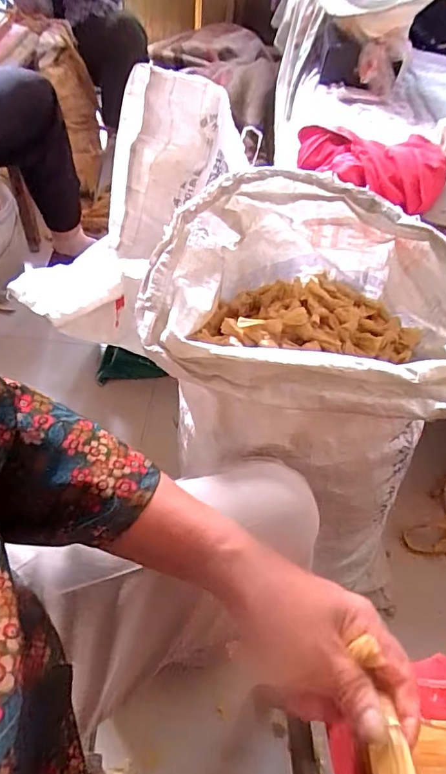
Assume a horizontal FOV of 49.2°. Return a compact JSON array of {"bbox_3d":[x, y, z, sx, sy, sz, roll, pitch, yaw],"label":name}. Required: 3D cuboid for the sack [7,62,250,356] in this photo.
[{"bbox_3d":[-0.142,-0.268,0.738,0.218,0.244,0.407,31,94,19],"label":"sack"}]

